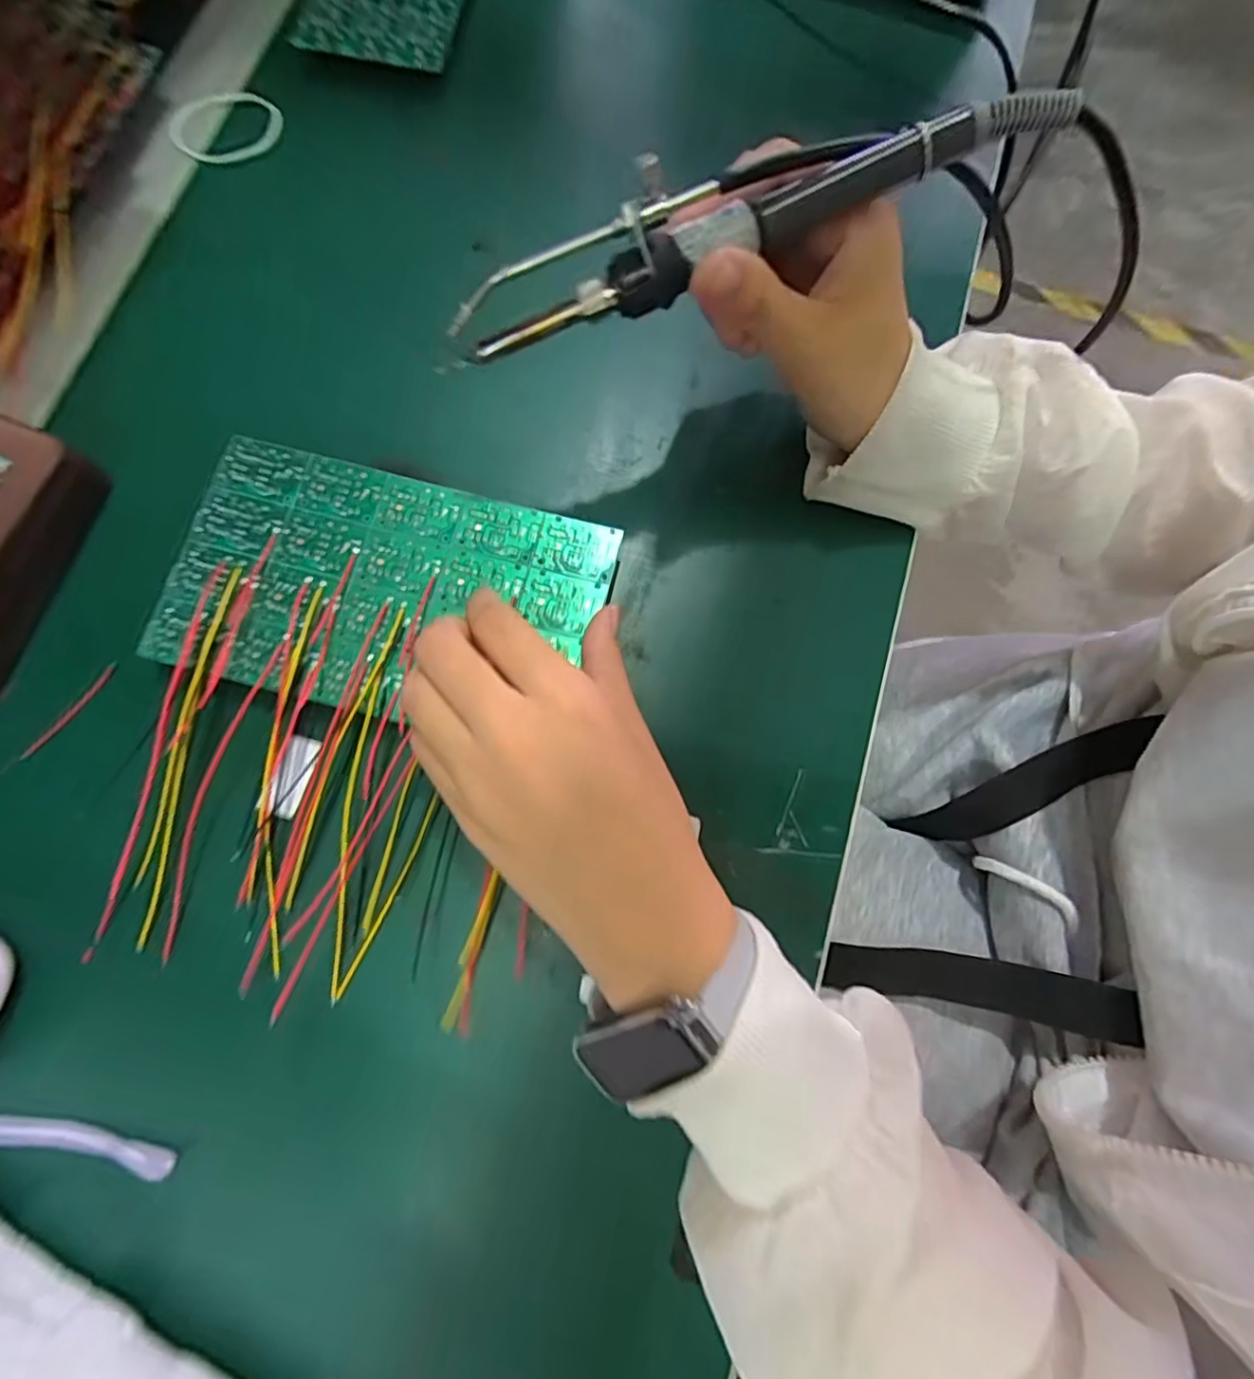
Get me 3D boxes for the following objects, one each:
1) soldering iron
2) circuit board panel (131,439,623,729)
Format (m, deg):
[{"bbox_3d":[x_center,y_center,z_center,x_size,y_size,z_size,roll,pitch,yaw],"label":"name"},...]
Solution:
[{"bbox_3d":[0.035,-0.151,0.197,0.194,0.032,0.019,-15,77,9],"label":"soldering iron"},{"bbox_3d":[-0.099,-0.042,0.258,0.171,0.008,0.102,14,77,3],"label":"circuit board panel"}]

